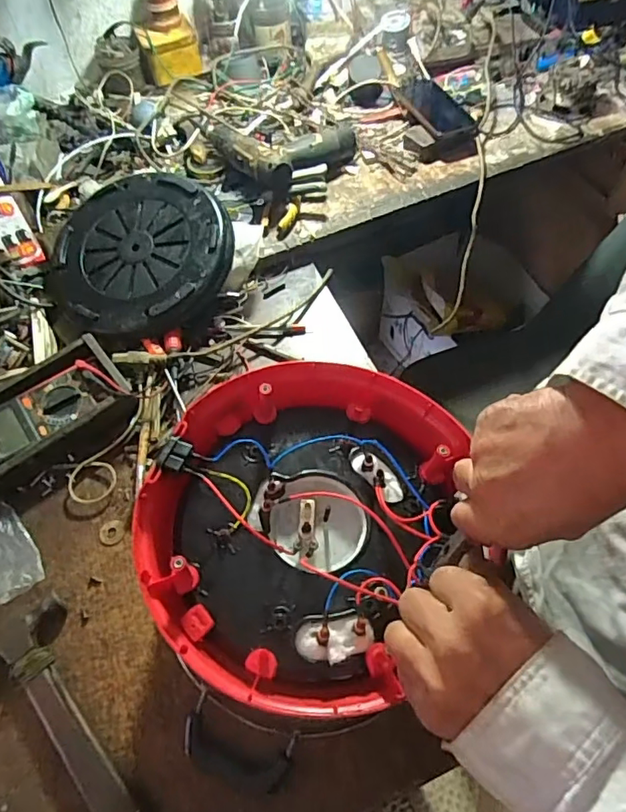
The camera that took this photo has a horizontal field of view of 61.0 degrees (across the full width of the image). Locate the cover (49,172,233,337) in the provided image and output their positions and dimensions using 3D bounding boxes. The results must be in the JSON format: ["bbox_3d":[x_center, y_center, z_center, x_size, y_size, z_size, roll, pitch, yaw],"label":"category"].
[{"bbox_3d":[-0.236,-0.207,0.725,0.245,0.040,0.245,-3,72,9],"label":"cover"}]

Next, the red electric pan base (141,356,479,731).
[{"bbox_3d":[-0.002,0.086,0.408,0.235,0.059,0.254,7,60,6],"label":"red electric pan base"}]

